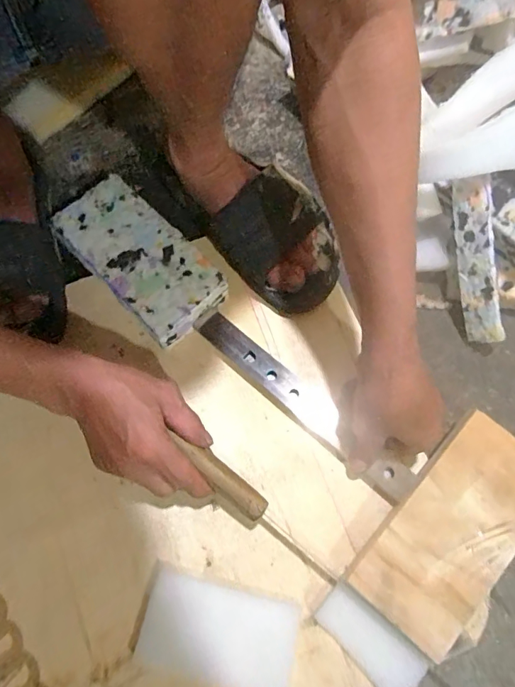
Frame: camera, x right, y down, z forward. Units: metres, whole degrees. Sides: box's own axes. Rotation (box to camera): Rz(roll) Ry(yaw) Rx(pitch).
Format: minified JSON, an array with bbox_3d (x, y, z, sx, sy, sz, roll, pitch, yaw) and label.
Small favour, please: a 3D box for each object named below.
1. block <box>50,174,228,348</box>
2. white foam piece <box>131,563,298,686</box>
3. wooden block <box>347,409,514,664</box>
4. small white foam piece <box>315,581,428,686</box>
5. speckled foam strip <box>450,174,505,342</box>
[{"bbox_3d":[-0.128,-0.090,0.478,0.100,0.046,0.196,-43,76,-13],"label":"block"},{"bbox_3d":[-0.035,0.243,0.374,0.128,0.009,0.072,13,71,5],"label":"white foam piece"},{"bbox_3d":[0.168,0.155,0.373,0.091,0.018,0.185,39,75,13],"label":"wooden block"},{"bbox_3d":[0.093,0.245,0.363,0.042,0.017,0.090,-42,76,-13],"label":"small white foam piece"},{"bbox_3d":[0.220,-0.083,0.446,0.015,0.037,0.163,-14,97,-44],"label":"speckled foam strip"}]

